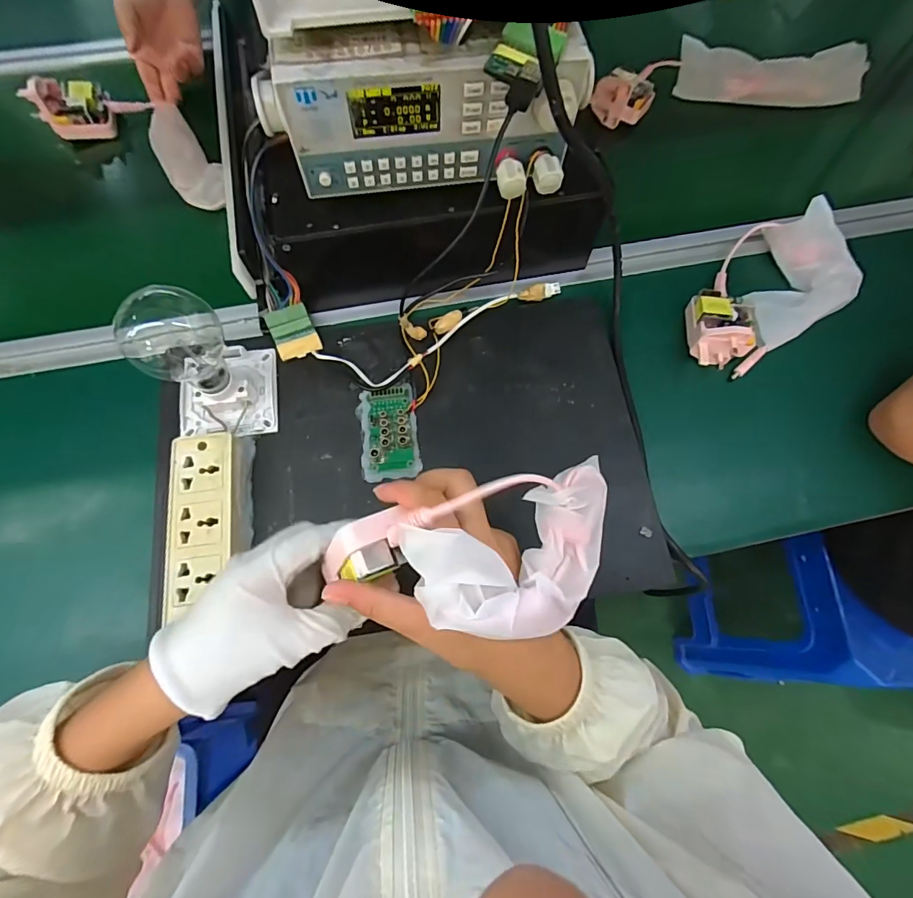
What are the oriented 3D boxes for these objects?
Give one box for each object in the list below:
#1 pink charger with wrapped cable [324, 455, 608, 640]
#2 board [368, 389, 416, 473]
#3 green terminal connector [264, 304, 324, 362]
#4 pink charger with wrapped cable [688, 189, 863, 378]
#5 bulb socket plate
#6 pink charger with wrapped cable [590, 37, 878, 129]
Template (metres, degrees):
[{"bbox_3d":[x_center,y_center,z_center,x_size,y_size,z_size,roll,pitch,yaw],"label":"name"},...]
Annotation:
[{"bbox_3d":[0.016,0.063,0.250,0.164,0.040,0.081,-13,71,-6],"label":"pink charger with wrapped cable"},{"bbox_3d":[-0.061,-0.020,0.414,0.039,0.017,0.077,-4,72,-1],"label":"board"},{"bbox_3d":[-0.161,-0.115,0.440,0.041,0.009,0.046,-19,109,-8],"label":"green terminal connector"},{"bbox_3d":[0.315,-0.162,0.465,0.224,0.050,0.120,-35,75,-10],"label":"pink charger with wrapped cable"},{"bbox_3d":[-0.216,-0.055,0.420,0.085,0.029,0.087,-7,72,-1],"label":"bulb socket plate"},{"bbox_3d":[0.355,-0.488,0.585,0.368,0.039,0.106,-9,72,-2],"label":"pink charger with wrapped cable"}]

